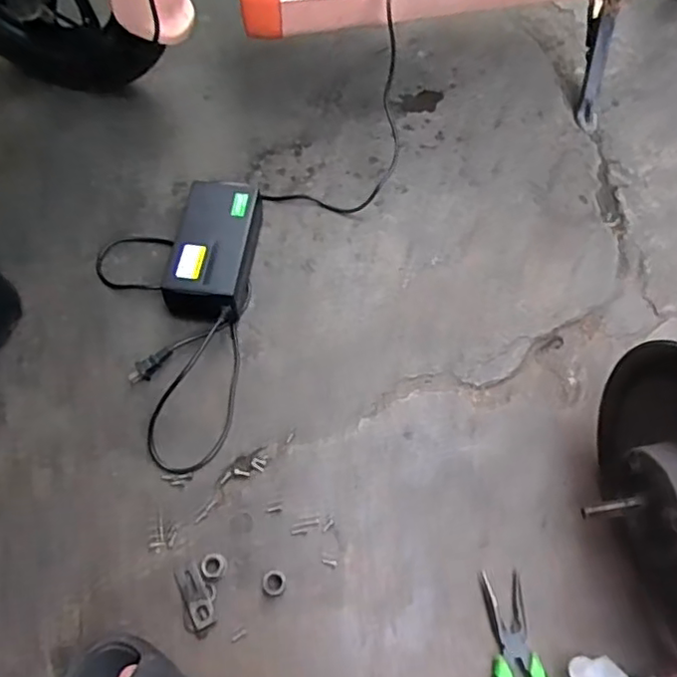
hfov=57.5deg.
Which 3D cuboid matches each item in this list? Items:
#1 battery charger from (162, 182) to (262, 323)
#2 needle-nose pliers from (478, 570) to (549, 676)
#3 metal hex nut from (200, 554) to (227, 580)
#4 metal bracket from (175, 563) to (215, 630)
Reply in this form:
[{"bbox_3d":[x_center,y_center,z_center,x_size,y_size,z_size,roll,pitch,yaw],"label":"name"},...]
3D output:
[{"bbox_3d":[-0.149,-0.106,0.750,0.088,0.072,0.176,8,67,3],"label":"battery charger"},{"bbox_3d":[0.168,0.321,0.582,0.104,0.017,0.185,-6,67,-3],"label":"needle-nose pliers"},{"bbox_3d":[-0.126,0.231,0.625,0.026,0.007,0.025,-10,67,-5],"label":"metal hex nut"},{"bbox_3d":[-0.142,0.254,0.614,0.023,0.007,0.063,-24,69,-11],"label":"metal bracket"}]

